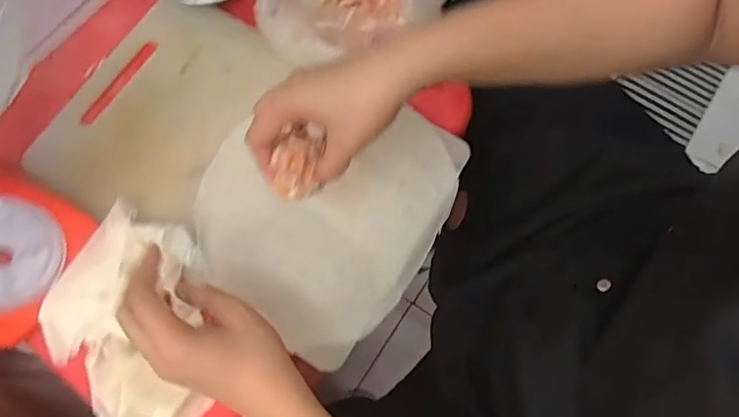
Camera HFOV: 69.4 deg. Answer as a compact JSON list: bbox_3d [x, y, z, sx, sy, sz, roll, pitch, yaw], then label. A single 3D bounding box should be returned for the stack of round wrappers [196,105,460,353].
[{"bbox_3d":[-0.047,-0.008,0.531,0.225,0.019,0.241,36,75,12],"label":"stack of round wrappers"}]

